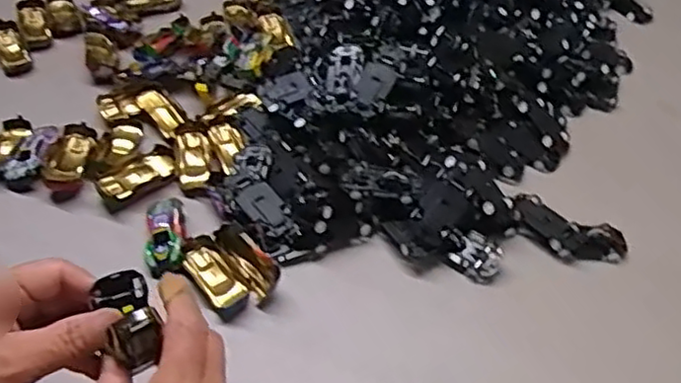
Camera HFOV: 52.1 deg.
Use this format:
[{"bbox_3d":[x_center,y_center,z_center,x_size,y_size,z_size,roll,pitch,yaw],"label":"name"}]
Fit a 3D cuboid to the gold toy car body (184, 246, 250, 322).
[{"bbox_3d":[-0.089,0.065,0.506,0.029,0.013,0.061,-29,55,-27],"label":"gold toy car body"}]

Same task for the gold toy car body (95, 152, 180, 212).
[{"bbox_3d":[-0.163,-0.009,0.565,0.063,0.016,0.030,-24,54,-24],"label":"gold toy car body"}]

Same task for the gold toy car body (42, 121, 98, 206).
[{"bbox_3d":[-0.222,-0.024,0.573,0.030,0.023,0.067,3,47,-1],"label":"gold toy car body"}]

